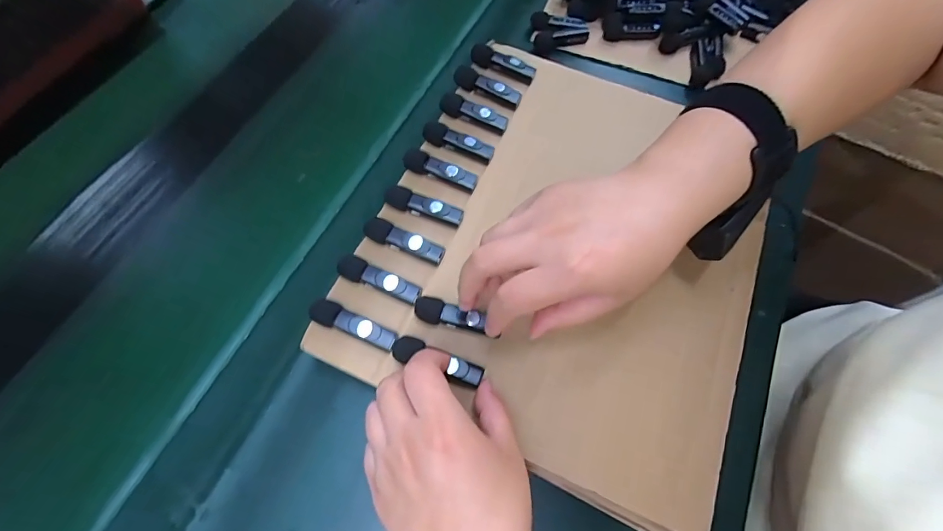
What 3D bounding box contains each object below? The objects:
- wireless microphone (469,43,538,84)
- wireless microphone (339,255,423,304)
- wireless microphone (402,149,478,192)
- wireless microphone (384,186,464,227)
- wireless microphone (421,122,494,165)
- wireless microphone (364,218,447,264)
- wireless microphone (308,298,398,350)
[{"bbox_3d":[0.031,-0.198,0.410,0.064,0.016,0.015,26,67,13],"label":"wireless microphone"},{"bbox_3d":[-0.068,0.011,0.314,0.062,0.021,0.016,19,66,10],"label":"wireless microphone"},{"bbox_3d":[-0.027,-0.082,0.352,0.064,0.016,0.013,19,66,10],"label":"wireless microphone"},{"bbox_3d":[-0.039,-0.048,0.341,0.064,0.019,0.014,16,65,9],"label":"wireless microphone"},{"bbox_3d":[-0.012,-0.108,0.364,0.063,0.014,0.014,20,66,11],"label":"wireless microphone"},{"bbox_3d":[-0.053,-0.019,0.329,0.063,0.020,0.016,19,66,10],"label":"wireless microphone"},{"bbox_3d":[-0.084,0.043,0.301,0.063,0.015,0.017,19,66,10],"label":"wireless microphone"}]

